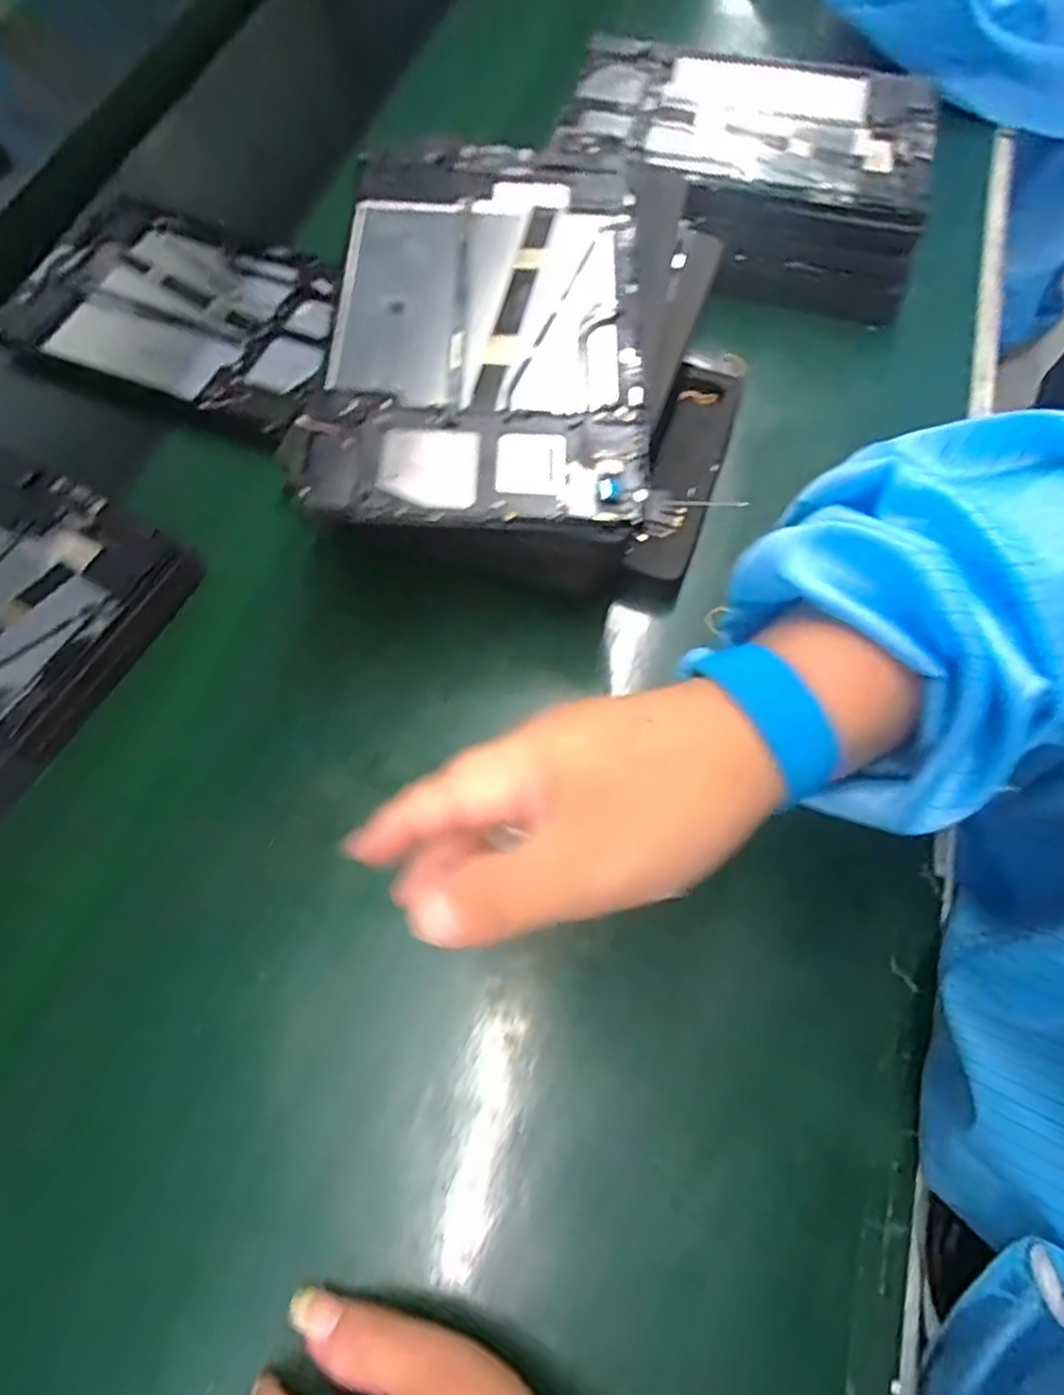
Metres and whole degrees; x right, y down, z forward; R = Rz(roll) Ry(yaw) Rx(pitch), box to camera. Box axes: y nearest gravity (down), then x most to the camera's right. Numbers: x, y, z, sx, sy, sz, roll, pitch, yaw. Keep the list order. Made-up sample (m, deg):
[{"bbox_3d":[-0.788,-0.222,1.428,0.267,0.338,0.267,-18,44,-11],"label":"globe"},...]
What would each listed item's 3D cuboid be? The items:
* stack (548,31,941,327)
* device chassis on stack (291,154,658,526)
[{"bbox_3d":[0.144,-0.371,0.482,0.241,0.071,0.177,12,68,4],"label":"stack"},{"bbox_3d":[-0.024,-0.183,0.332,0.147,0.014,0.230,2,67,0],"label":"device chassis on stack"}]

